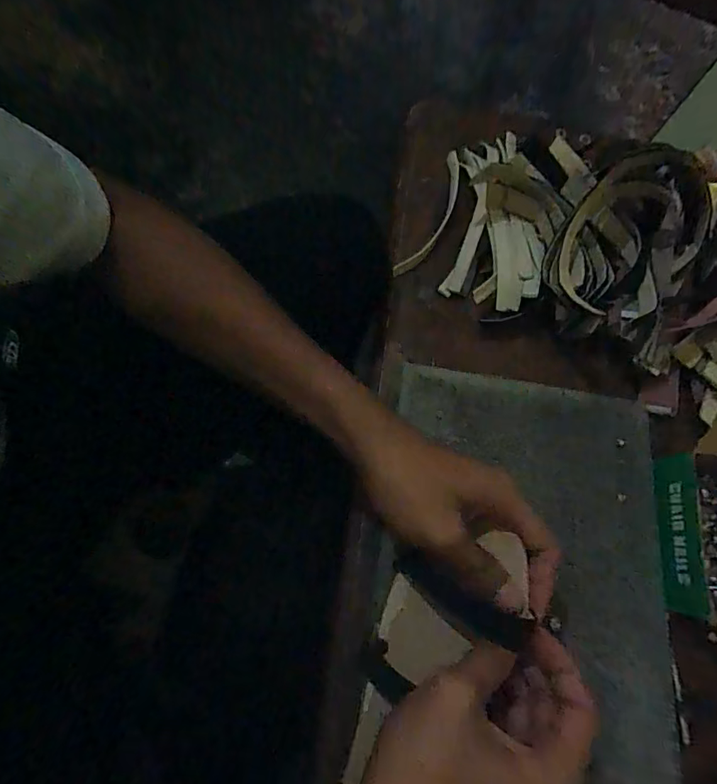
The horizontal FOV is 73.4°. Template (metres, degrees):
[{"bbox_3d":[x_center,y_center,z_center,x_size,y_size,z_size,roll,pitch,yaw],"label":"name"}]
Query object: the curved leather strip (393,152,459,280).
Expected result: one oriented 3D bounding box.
[{"bbox_3d":[0.072,-0.167,0.456,0.025,0.011,0.150,22,72,7],"label":"curved leather strip"}]

